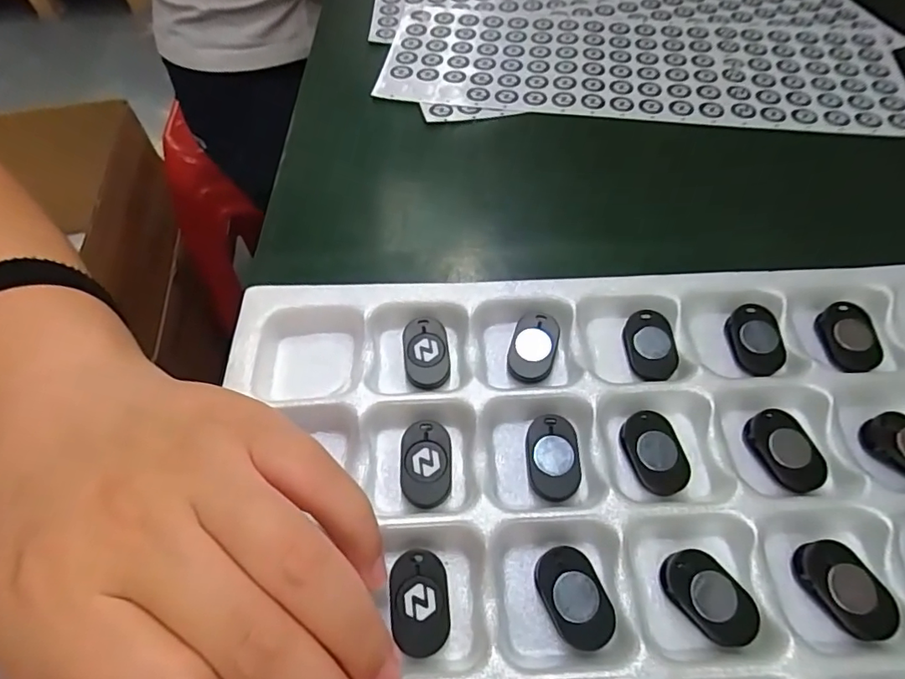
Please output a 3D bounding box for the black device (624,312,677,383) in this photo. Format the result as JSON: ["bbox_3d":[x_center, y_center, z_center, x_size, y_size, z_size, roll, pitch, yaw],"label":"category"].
[{"bbox_3d":[0.078,0.002,0.212,0.017,0.008,0.027,-7,56,-1],"label":"black device"}]

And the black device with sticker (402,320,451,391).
[{"bbox_3d":[-0.010,0.006,0.212,0.017,0.006,0.029,-9,57,-3],"label":"black device with sticker"}]

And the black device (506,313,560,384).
[{"bbox_3d":[0.032,0.004,0.213,0.018,0.007,0.028,14,59,12],"label":"black device"}]

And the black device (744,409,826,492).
[{"bbox_3d":[0.116,0.038,0.187,0.017,0.006,0.028,-21,58,-10],"label":"black device"}]

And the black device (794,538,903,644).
[{"bbox_3d":[0.119,0.075,0.162,0.016,0.005,0.029,-24,58,-12],"label":"black device"}]

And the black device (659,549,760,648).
[{"bbox_3d":[0.077,0.077,0.162,0.029,0.005,0.018,38,65,24],"label":"black device"}]

